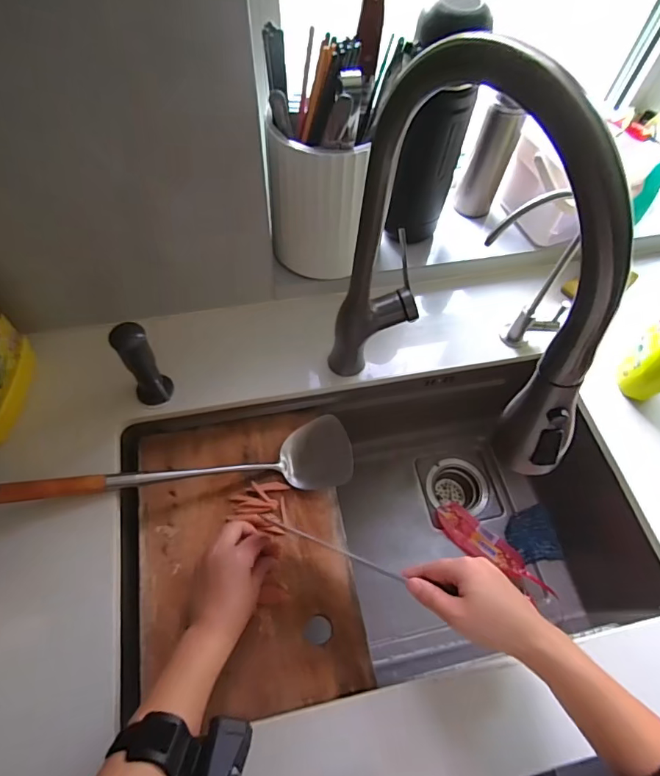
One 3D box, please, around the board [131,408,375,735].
[{"bbox_3d":[-0.105,0.195,0.556,0.246,0.011,0.341,-9,62,-8],"label":"board"}]

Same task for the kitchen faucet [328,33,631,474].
[{"bbox_3d":[0.115,-0.061,0.391,0.078,0.395,0.265,-28,66,-17],"label":"kitchen faucet"}]

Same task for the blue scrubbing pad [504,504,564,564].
[{"bbox_3d":[0.320,0.235,0.726,0.072,0.020,0.082,-6,62,-6],"label":"blue scrubbing pad"}]

